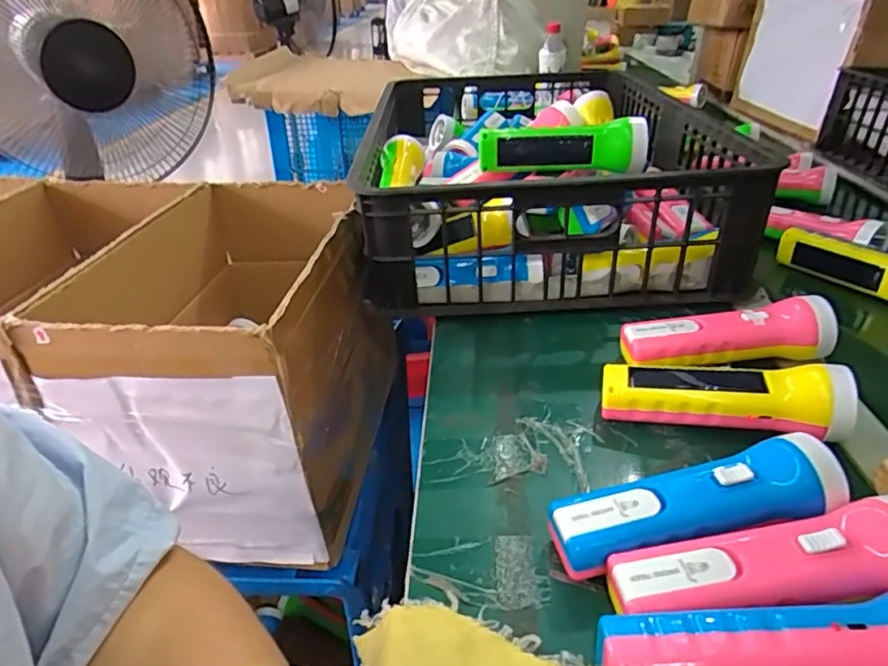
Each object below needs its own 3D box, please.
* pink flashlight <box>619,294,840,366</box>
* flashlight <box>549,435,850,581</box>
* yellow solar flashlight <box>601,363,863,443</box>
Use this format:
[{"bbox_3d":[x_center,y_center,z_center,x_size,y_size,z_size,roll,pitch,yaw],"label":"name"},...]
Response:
[{"bbox_3d":[0.233,0.002,0.482,0.165,0.049,0.049,2,32,5],"label":"pink flashlight"},{"bbox_3d":[0.143,0.105,0.334,0.161,0.058,0.043,-6,33,-8],"label":"flashlight"},{"bbox_3d":[0.198,0.046,0.419,0.161,0.058,0.047,10,34,16],"label":"yellow solar flashlight"}]

